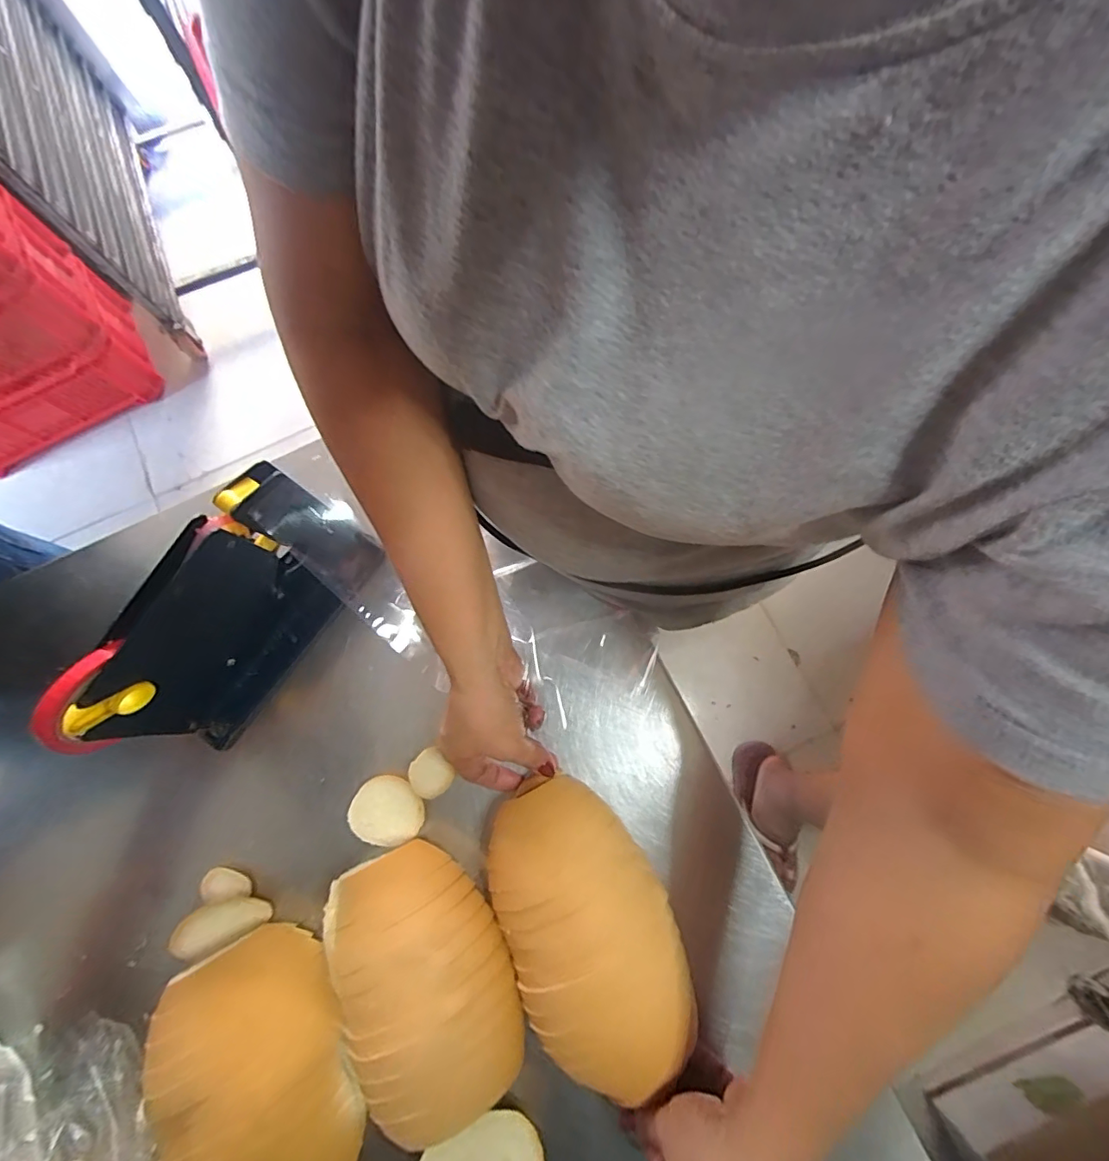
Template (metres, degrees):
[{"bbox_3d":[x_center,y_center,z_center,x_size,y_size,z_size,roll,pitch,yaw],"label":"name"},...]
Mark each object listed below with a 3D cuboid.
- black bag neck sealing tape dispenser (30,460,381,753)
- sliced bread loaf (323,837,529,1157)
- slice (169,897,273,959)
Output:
[{"bbox_3d":[-0.239,0.033,0.392,0.044,0.147,0.218,34,80,9],"label":"black bag neck sealing tape dispenser"},{"bbox_3d":[-0.094,0.269,0.360,0.116,0.073,0.154,-24,77,-4],"label":"sliced bread loaf"},{"bbox_3d":[-0.253,0.261,0.397,0.064,0.012,0.032,-13,76,-23],"label":"slice"}]

